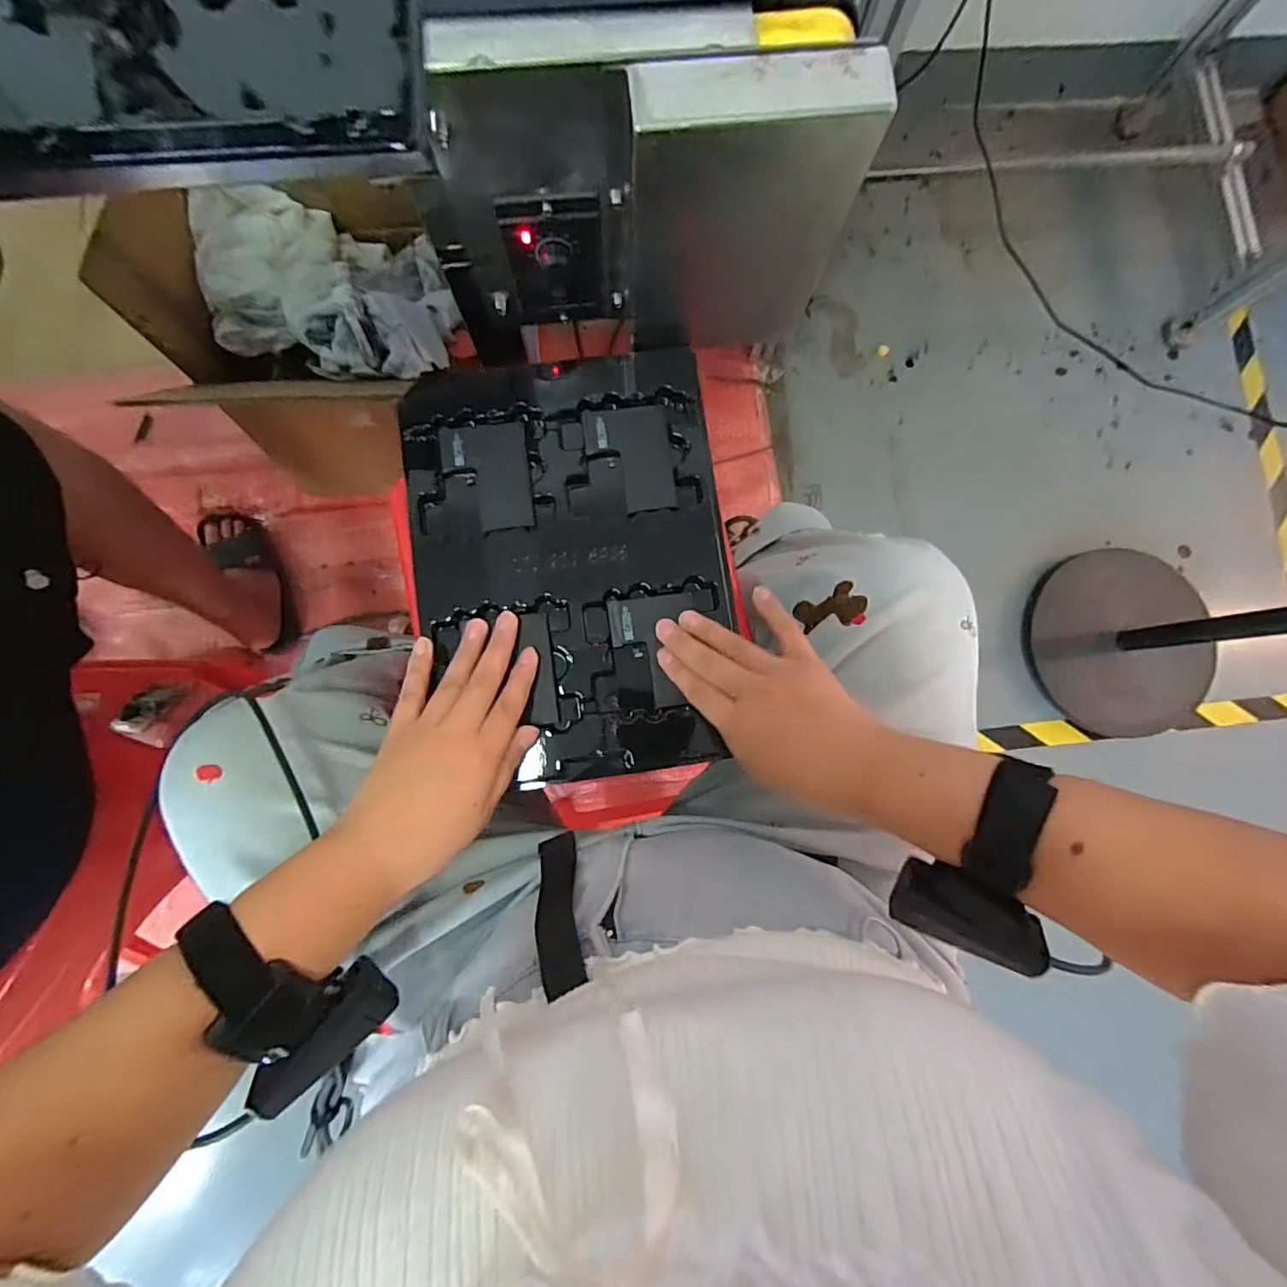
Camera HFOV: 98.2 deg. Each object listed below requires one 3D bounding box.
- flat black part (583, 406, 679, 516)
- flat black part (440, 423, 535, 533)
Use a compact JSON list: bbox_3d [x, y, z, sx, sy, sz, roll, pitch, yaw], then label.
[{"bbox_3d":[-0.009,-0.132,0.398,0.060,0.007,0.077,-7,84,-3],"label":"flat black part"},{"bbox_3d":[-0.111,-0.118,0.396,0.060,0.005,0.078,-6,84,-3],"label":"flat black part"}]

